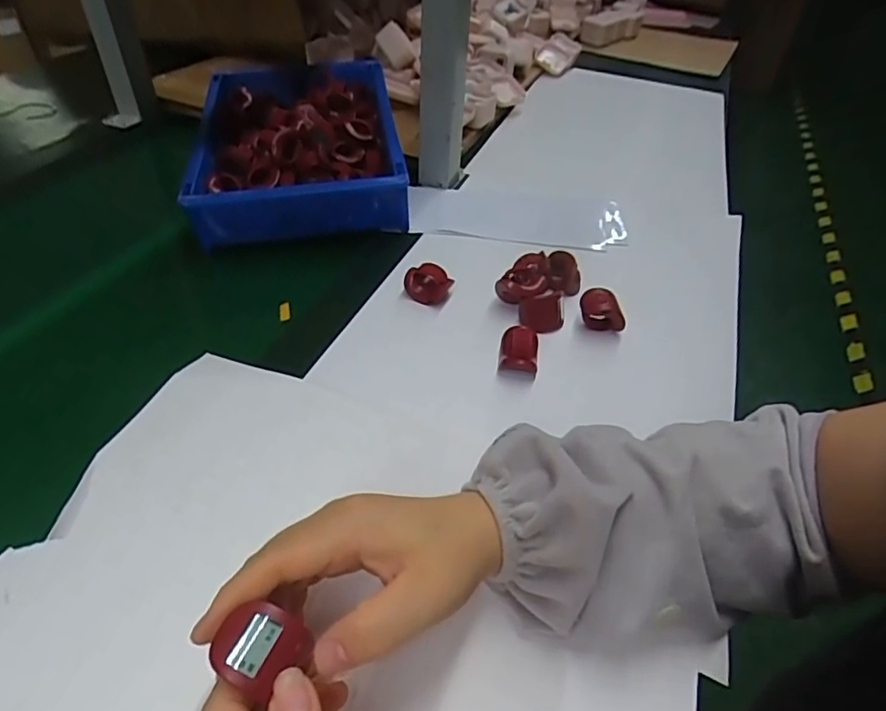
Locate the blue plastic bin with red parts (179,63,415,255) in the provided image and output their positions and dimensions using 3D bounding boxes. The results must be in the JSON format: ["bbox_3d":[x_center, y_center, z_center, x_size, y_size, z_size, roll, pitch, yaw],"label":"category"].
[{"bbox_3d":[-0.163,-0.243,0.644,0.210,0.075,0.301,-4,44,-9],"label":"blue plastic bin with red parts"}]

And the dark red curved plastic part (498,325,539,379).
[{"bbox_3d":[0.060,-0.005,0.441,0.028,0.021,0.038,6,43,2],"label":"dark red curved plastic part"}]

